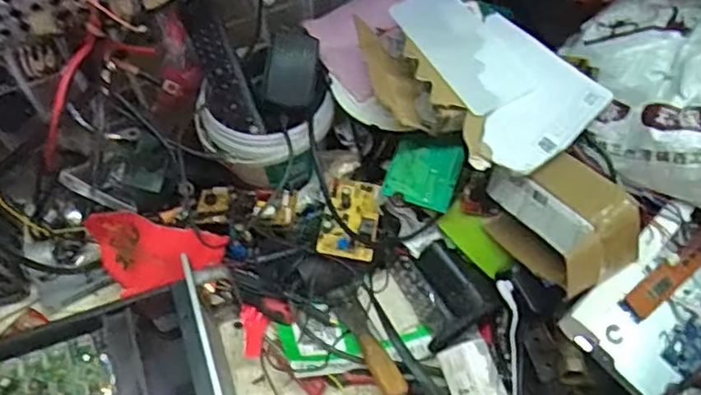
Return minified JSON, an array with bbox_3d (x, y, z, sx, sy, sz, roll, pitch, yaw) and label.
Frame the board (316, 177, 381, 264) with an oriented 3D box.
[{"bbox_3d":[0.001,0.021,0.678,0.057,0.018,0.089,10,61,7],"label":"board"}]

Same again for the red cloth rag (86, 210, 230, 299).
[{"bbox_3d":[-0.210,0.061,0.668,0.140,0.047,0.075,5,60,4],"label":"red cloth rag"}]

